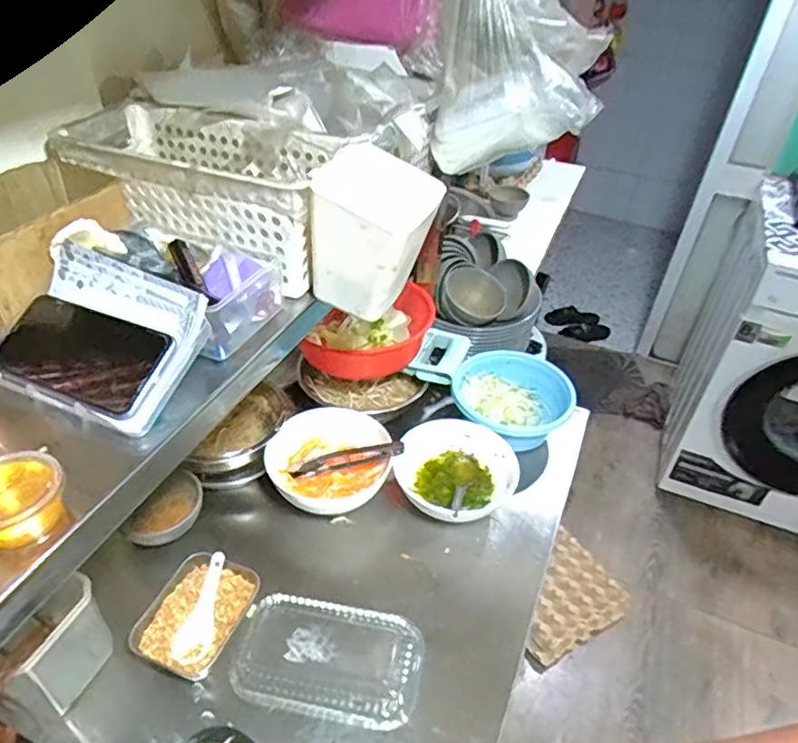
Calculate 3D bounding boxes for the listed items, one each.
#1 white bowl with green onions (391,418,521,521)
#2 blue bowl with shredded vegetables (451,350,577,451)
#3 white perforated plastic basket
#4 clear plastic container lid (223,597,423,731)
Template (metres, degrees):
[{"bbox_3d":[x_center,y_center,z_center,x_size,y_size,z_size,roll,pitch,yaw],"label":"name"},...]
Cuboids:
[{"bbox_3d":[0.075,0.149,0.880,0.168,0.066,0.179,-31,51,-34],"label":"white bowl with green onions"},{"bbox_3d":[0.178,0.047,0.985,0.175,0.070,0.189,2,40,-2],"label":"blue bowl with shredded vegetables"},{"bbox_3d":[-0.197,-0.196,0.627,0.284,0.099,0.143,15,41,13],"label":"white perforated plastic basket"},{"bbox_3d":[-0.080,0.326,0.686,0.214,0.041,0.125,8,40,6],"label":"clear plastic container lid"}]

